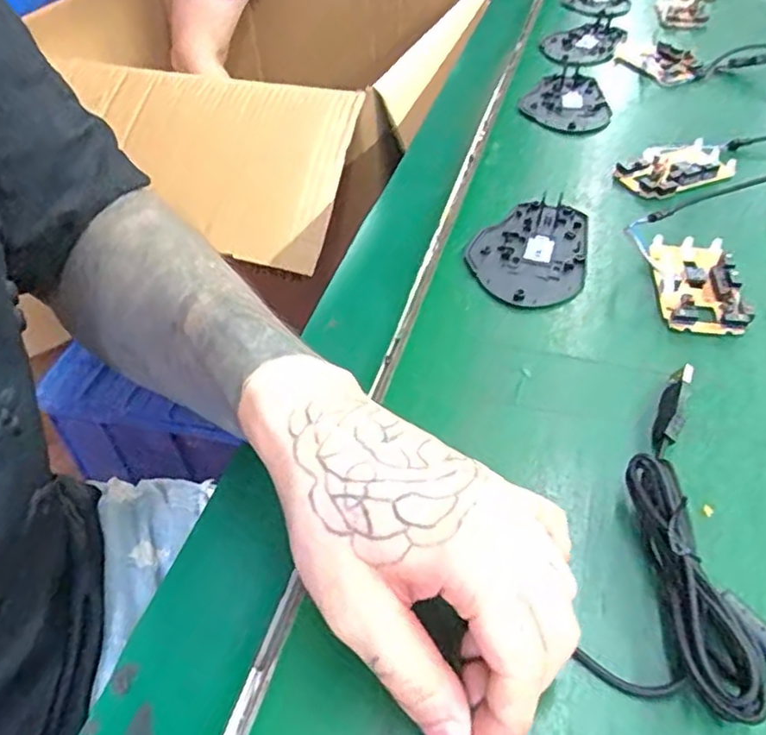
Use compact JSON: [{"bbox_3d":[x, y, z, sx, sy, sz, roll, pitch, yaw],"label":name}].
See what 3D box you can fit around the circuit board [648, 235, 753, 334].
[{"bbox_3d":[0.186,-0.051,0.383,0.045,0.014,0.076,3,46,6],"label":"circuit board"}]

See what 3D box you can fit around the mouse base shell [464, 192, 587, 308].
[{"bbox_3d":[0.094,-0.075,0.416,0.071,0.011,0.105,10,47,12],"label":"mouse base shell"}]

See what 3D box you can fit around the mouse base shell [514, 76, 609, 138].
[{"bbox_3d":[0.161,-0.236,0.571,0.074,0.007,0.116,6,46,8],"label":"mouse base shell"}]

